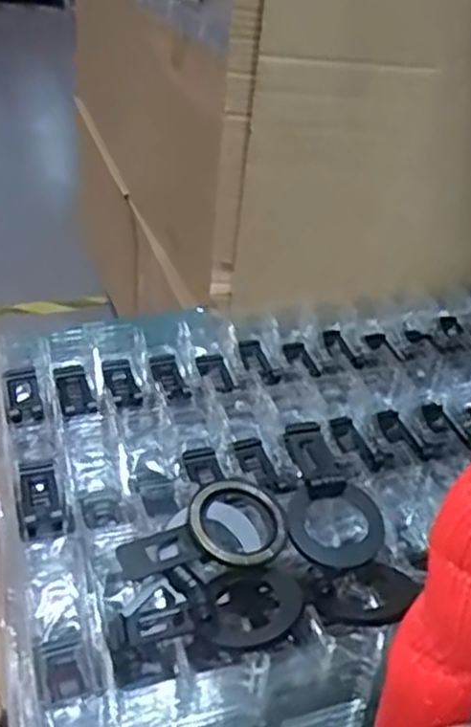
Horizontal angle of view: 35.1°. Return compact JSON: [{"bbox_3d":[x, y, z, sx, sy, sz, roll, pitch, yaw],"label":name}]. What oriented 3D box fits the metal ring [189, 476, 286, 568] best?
[{"bbox_3d":[0.001,0.090,0.429,0.055,0.012,0.054,3,54,-8],"label":"metal ring"}]

